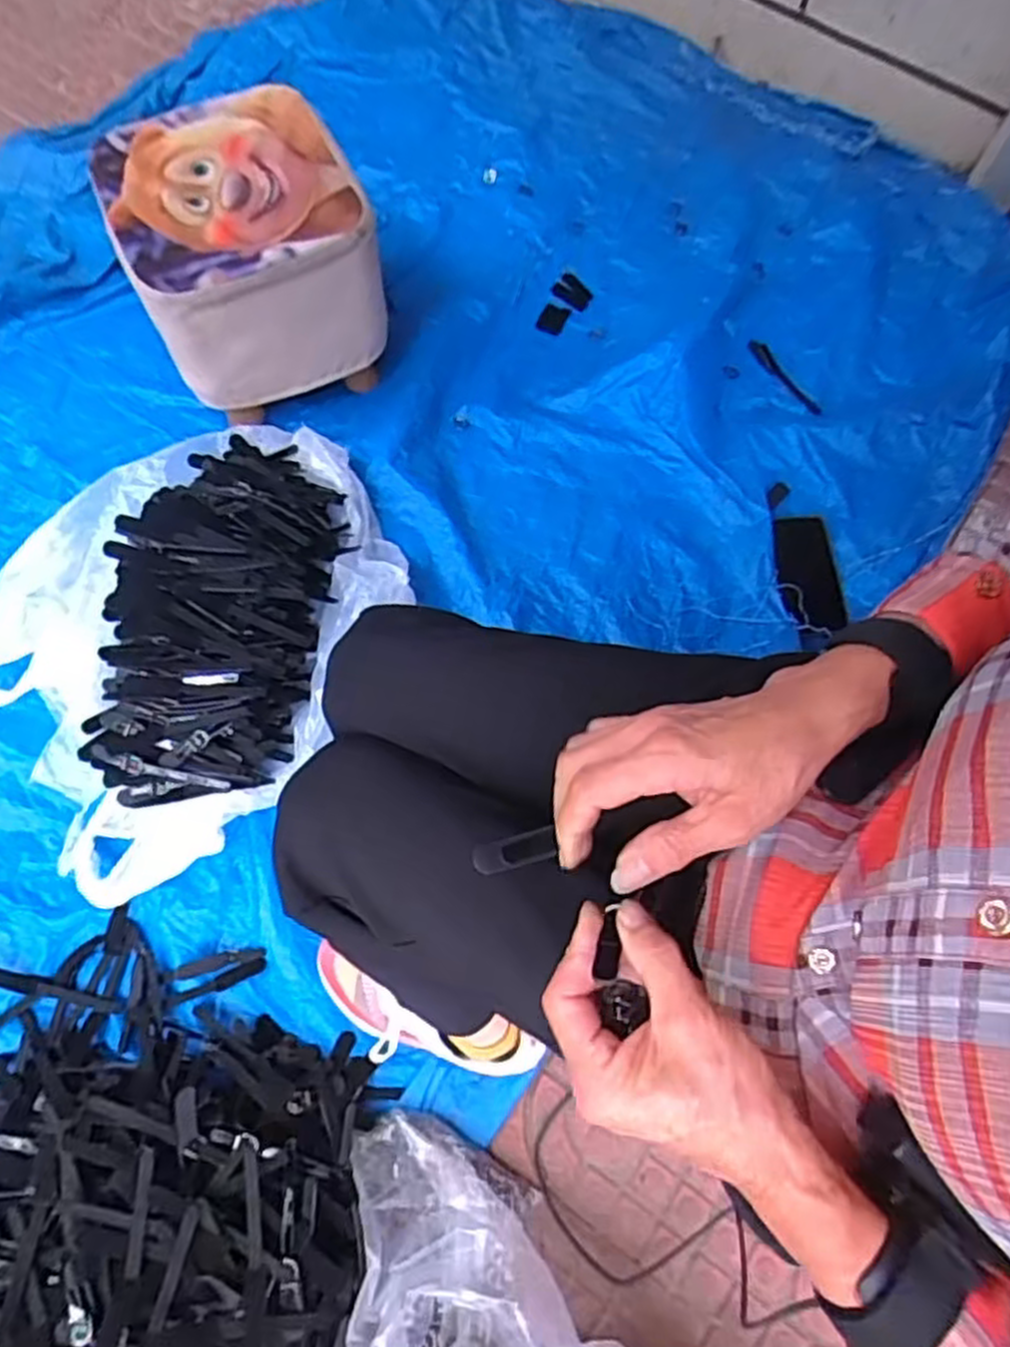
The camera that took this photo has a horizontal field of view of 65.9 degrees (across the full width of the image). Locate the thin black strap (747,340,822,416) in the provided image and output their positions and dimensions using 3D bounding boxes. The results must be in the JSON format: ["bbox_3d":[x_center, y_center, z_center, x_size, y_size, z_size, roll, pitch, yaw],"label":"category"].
[{"bbox_3d":[0.391,-0.411,1.084,0.023,0.017,0.144,-36,75,-12],"label":"thin black strap"}]

